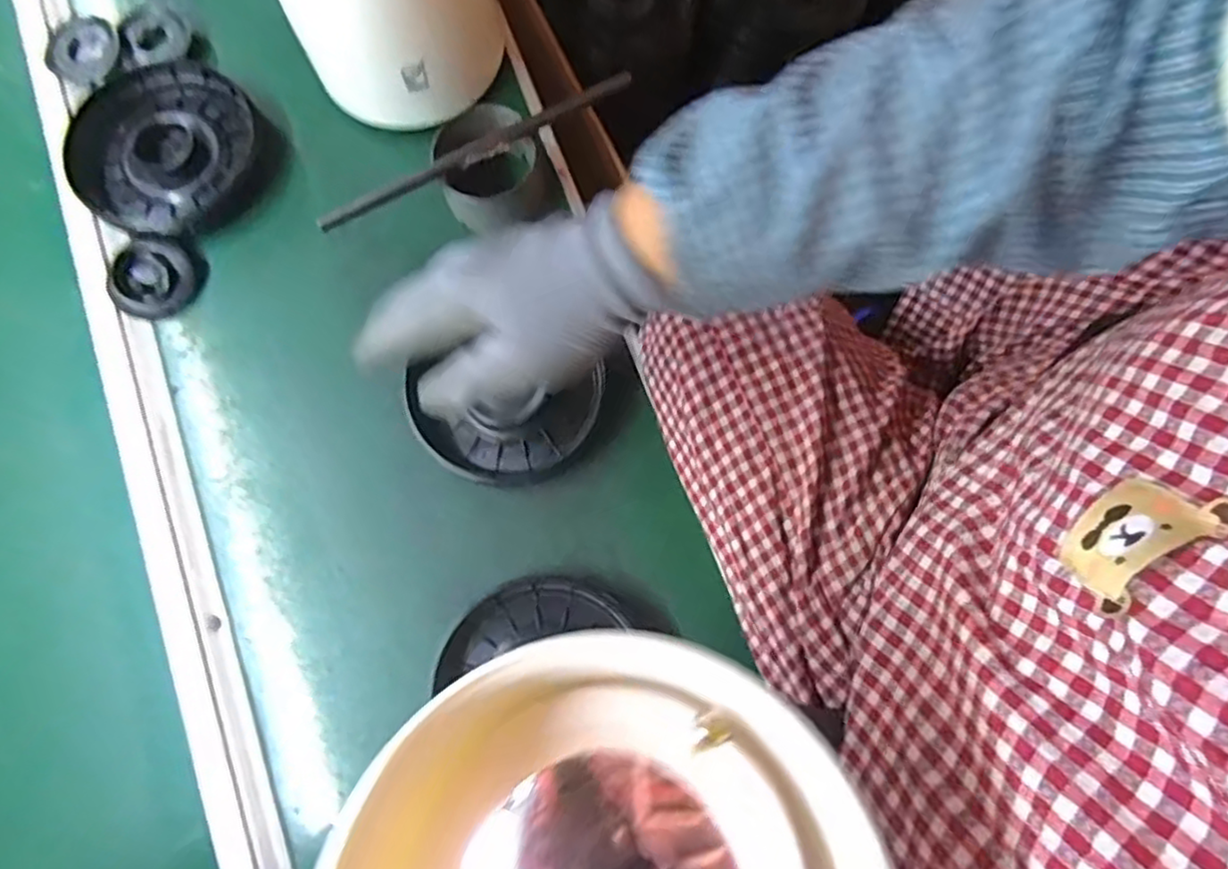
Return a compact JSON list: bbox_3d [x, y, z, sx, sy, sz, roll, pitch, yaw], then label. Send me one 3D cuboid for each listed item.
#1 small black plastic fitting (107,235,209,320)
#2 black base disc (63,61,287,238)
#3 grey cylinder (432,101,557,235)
[{"bbox_3d":[-0.334,-0.116,0.497,0.058,0.021,0.061,0,78,1],"label":"small black plastic fitting"},{"bbox_3d":[-0.334,-0.215,0.518,0.137,0.026,0.134,0,78,1],"label":"black base disc"},{"bbox_3d":[-0.084,-0.189,0.496,0.078,0.051,0.079,0,78,1],"label":"grey cylinder"}]

